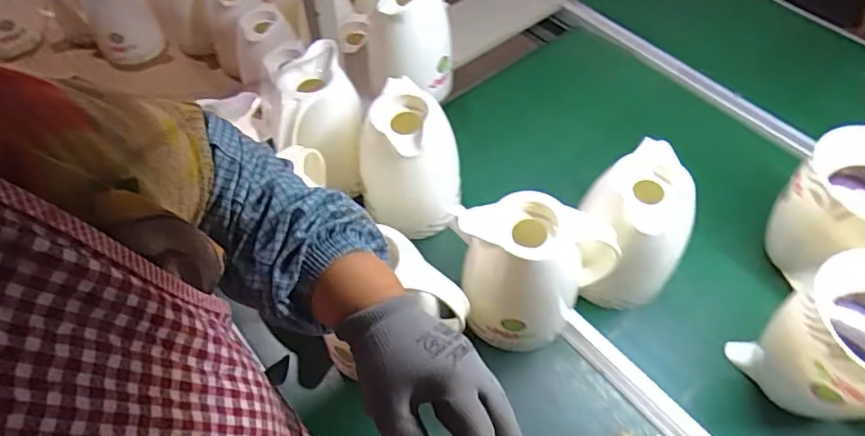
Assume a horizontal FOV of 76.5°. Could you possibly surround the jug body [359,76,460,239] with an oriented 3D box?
[{"bbox_3d":[-0.028,-0.075,0.766,0.132,0.175,0.123,1,54,1],"label":"jug body"}]

